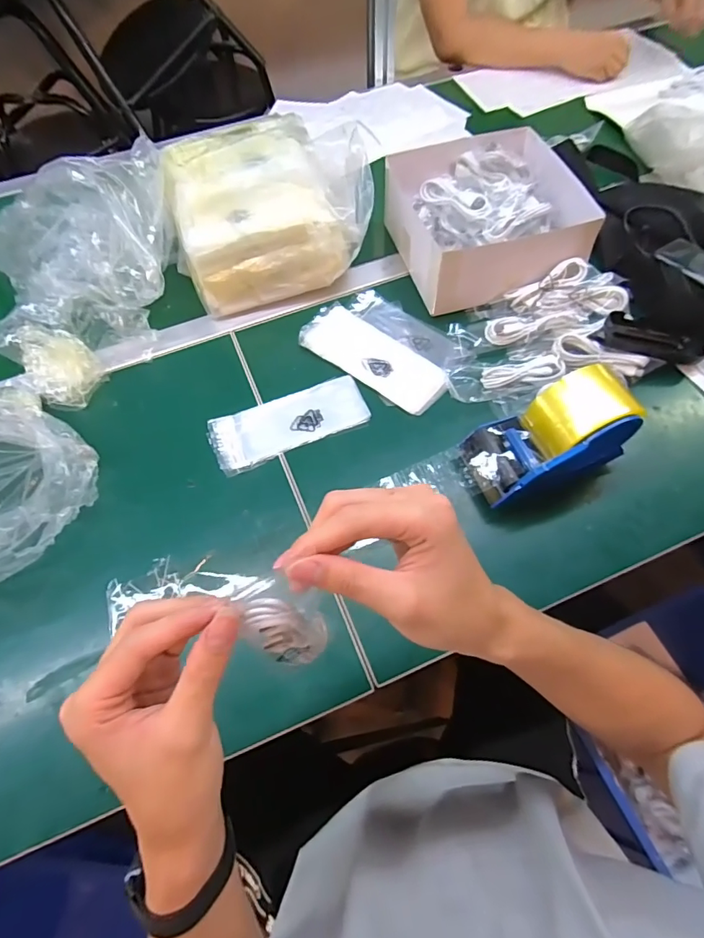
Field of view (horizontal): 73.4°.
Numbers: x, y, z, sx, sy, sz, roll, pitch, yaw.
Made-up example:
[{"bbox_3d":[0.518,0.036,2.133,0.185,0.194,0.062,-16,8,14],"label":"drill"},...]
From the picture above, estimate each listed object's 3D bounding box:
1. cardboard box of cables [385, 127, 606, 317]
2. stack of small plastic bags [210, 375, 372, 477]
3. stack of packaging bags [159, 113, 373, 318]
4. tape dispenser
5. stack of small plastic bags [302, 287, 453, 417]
[{"bbox_3d":[0.169,-0.320,0.609,0.209,0.088,0.219,-15,62,-5],"label":"cardboard box of cables"},{"bbox_3d":[-0.070,-0.054,0.528,0.172,0.006,0.071,-23,63,-9],"label":"stack of small plastic bags"},{"bbox_3d":[-0.109,-0.337,0.616,0.236,0.133,0.218,-20,63,-7],"label":"stack of packaging bags"},{"bbox_3d":[0.188,-0.028,0.450,0.148,0.095,0.077,-20,63,-7],"label":"tape dispenser"},{"bbox_3d":[0.042,-0.151,0.570,0.187,0.012,0.125,38,70,20],"label":"stack of small plastic bags"}]

